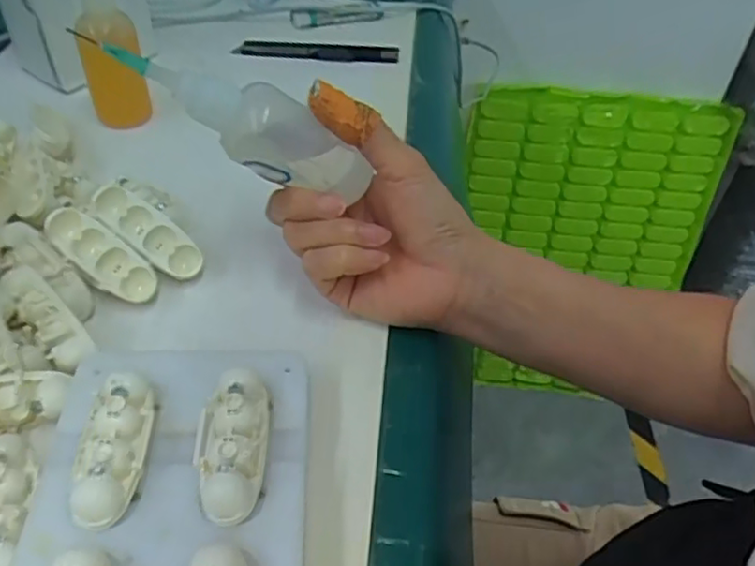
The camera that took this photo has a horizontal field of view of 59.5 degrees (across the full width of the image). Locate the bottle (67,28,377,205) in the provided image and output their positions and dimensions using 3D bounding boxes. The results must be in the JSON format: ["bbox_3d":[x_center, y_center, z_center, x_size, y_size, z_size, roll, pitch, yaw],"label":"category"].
[{"bbox_3d":[-0.060,-0.073,0.290,0.121,0.028,0.026,24,41,-26],"label":"bottle"}]

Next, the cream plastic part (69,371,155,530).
[{"bbox_3d":[-0.101,0.062,0.253,0.023,0.016,0.062,0,45,-3],"label":"cream plastic part"}]

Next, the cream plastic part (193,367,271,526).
[{"bbox_3d":[-0.056,0.062,0.256,0.027,0.015,0.060,-2,45,-6],"label":"cream plastic part"}]

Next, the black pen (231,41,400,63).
[{"bbox_3d":[-0.047,-0.182,0.517,0.126,0.015,0.012,5,47,0],"label":"black pen"}]

